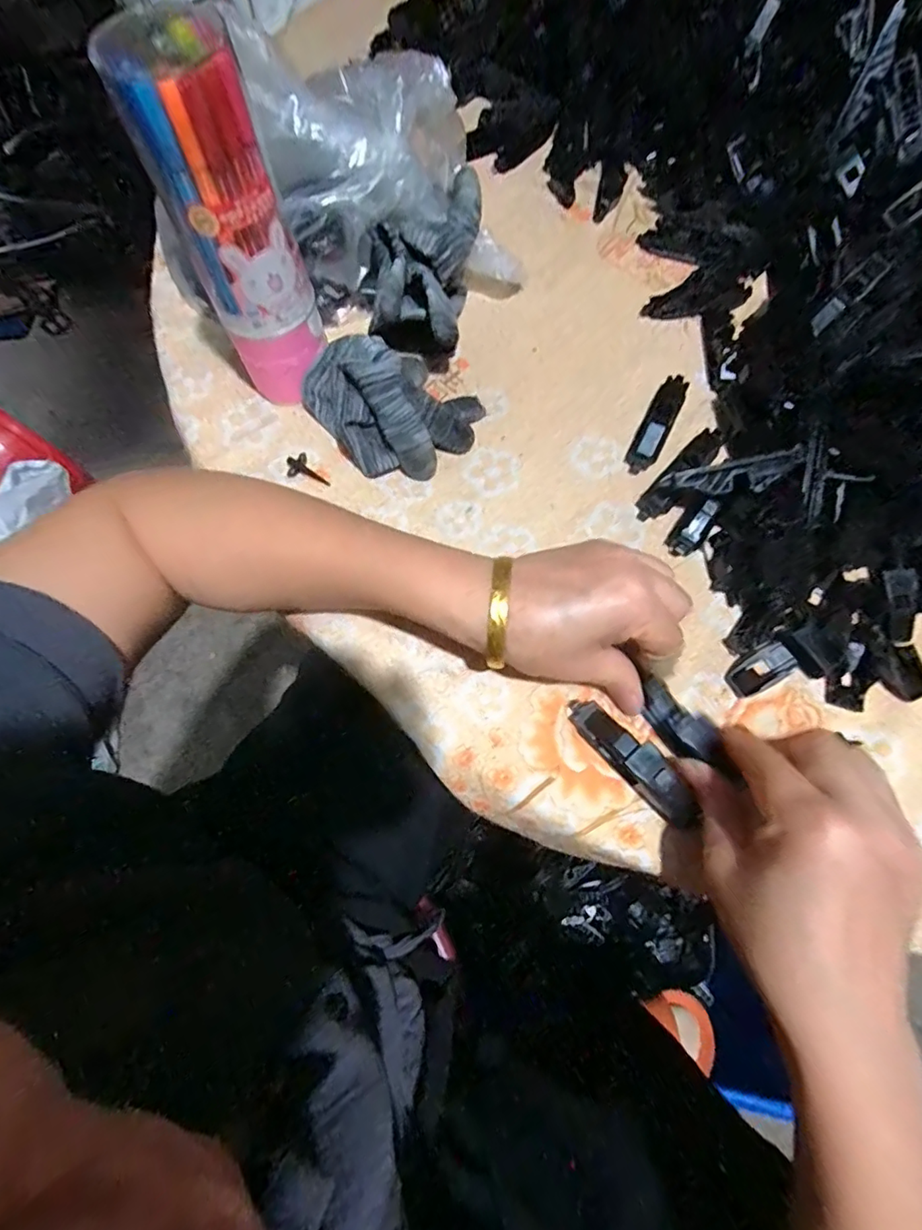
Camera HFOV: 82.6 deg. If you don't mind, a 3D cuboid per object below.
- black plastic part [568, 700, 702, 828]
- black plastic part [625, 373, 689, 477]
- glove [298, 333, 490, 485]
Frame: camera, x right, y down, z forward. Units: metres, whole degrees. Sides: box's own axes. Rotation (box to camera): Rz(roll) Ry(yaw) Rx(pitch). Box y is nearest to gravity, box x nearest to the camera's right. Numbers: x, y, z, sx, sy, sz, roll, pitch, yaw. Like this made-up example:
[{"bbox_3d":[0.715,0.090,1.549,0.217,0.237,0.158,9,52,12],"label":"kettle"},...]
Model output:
[{"bbox_3d":[0.088,0.074,0.271,0.018,0.019,0.078,-40,72,-12],"label":"black plastic part"},{"bbox_3d":[0.132,-0.130,0.350,0.019,0.016,0.081,24,72,11],"label":"black plastic part"},{"bbox_3d":[-0.044,-0.143,0.340,0.092,0.047,0.100,-40,72,-12],"label":"glove"}]

